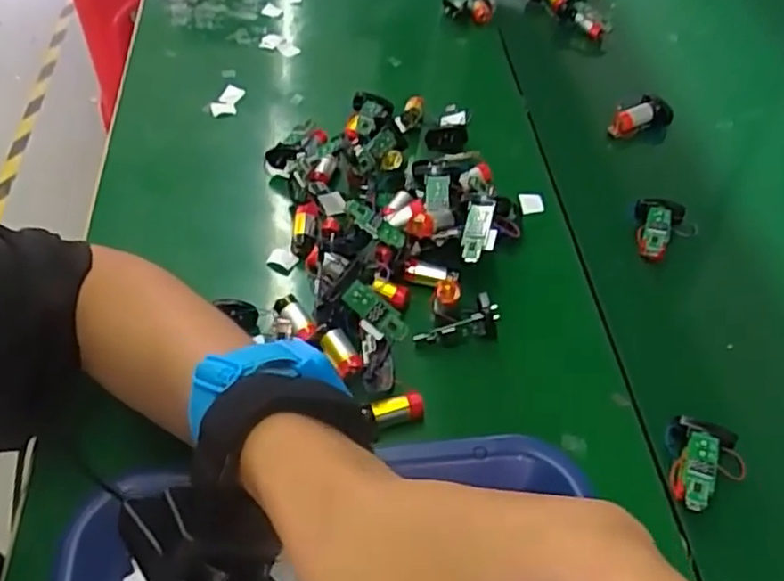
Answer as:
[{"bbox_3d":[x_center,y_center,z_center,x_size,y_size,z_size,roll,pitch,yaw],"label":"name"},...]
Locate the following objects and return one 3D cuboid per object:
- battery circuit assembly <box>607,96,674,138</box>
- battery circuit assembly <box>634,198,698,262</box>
[{"bbox_3d":[0.204,-0.142,0.563,0.058,0.026,0.016,-17,53,-12],"label":"battery circuit assembly"},{"bbox_3d":[0.193,-0.043,0.485,0.038,0.016,0.051,10,53,9],"label":"battery circuit assembly"}]

